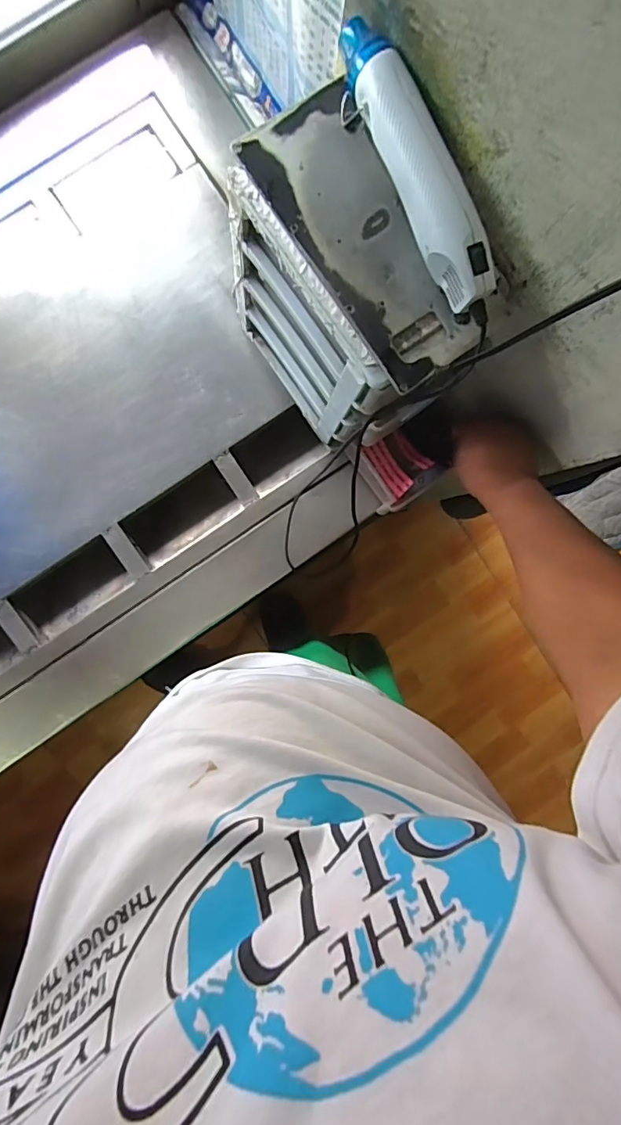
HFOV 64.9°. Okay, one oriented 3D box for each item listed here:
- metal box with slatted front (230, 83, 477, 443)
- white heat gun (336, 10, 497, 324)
[{"bbox_3d":[0.022,-0.254,0.520,0.127,0.248,0.247,-32,93,-2],"label":"metal box with slatted front"},{"bbox_3d":[0.085,-0.302,0.379,0.045,0.044,0.231,-28,95,-3],"label":"white heat gun"}]

